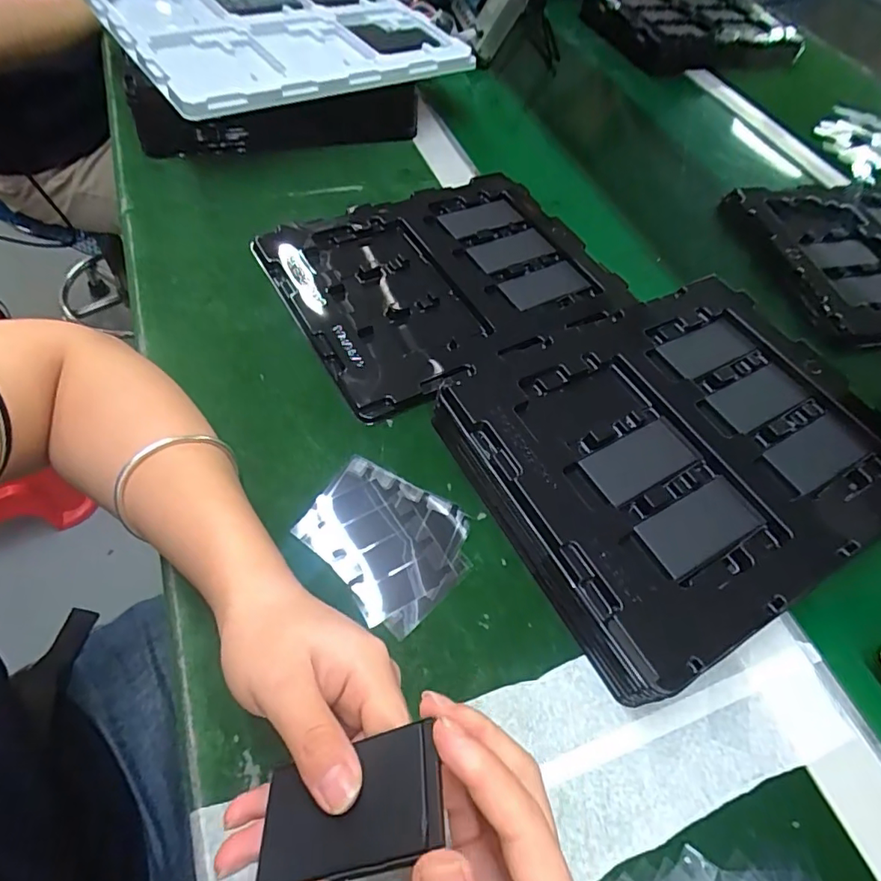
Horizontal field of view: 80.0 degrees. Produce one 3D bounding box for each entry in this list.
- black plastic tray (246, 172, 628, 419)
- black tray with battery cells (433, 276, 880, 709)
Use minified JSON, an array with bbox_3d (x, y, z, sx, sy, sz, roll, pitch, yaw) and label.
[{"bbox_3d":[0.003,-0.153,0.464,0.273,0.024,0.244,-26,62,-20],"label":"black plastic tray"},{"bbox_3d":[0.162,0.003,0.361,0.286,0.045,0.225,-24,62,-19],"label":"black tray with battery cells"}]

